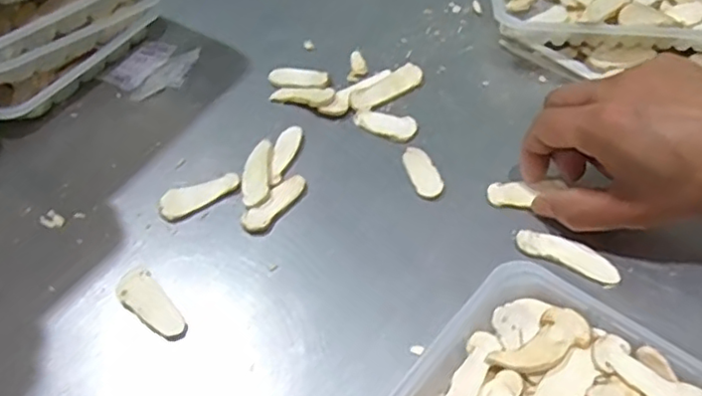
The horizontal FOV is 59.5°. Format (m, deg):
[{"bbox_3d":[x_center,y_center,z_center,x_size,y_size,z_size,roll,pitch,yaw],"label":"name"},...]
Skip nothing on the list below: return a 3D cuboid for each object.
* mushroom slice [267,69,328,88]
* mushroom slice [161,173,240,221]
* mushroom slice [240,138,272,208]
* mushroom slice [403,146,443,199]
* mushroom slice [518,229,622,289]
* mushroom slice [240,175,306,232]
[{"bbox_3d":[-0.040,-0.091,0.465,0.047,0.004,0.018,6,50,10],"label":"mushroom slice"},{"bbox_3d":[-0.097,-0.002,0.397,0.052,0.005,0.019,-20,51,-13],"label":"mushroom slice"},{"bbox_3d":[-0.062,-0.017,0.405,0.020,0.005,0.052,-5,49,1],"label":"mushroom slice"},{"bbox_3d":[0.046,-0.018,0.398,0.017,0.004,0.045,-17,50,-9],"label":"mushroom slice"},{"bbox_3d":[0.124,0.032,0.351,0.058,0.004,0.019,26,56,24],"label":"mushroom slice"},{"bbox_3d":[-0.048,0.002,0.391,0.018,0.004,0.050,31,58,27],"label":"mushroom slice"}]

